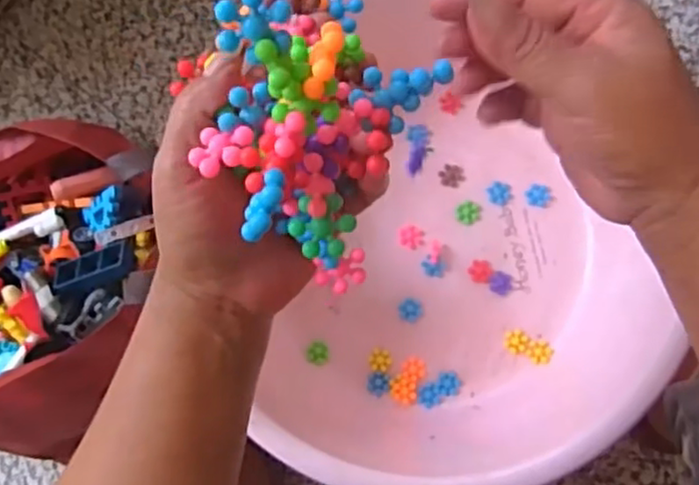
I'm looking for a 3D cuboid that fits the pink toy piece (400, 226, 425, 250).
[{"bbox_3d":[0.071,-0.006,0.755,0.028,0.004,0.024,25,83,7],"label":"pink toy piece"}]

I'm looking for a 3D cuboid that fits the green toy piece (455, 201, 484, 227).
[{"bbox_3d":[0.136,-0.034,0.758,0.031,0.004,0.027,-29,80,-1],"label":"green toy piece"}]

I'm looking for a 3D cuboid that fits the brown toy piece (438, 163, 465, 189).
[{"bbox_3d":[0.118,-0.076,0.768,0.027,0.004,0.029,-1,81,4],"label":"brown toy piece"}]

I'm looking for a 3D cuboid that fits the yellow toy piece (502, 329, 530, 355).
[{"bbox_3d":[0.183,0.108,0.730,0.027,0.004,0.025,-17,80,1],"label":"yellow toy piece"}]

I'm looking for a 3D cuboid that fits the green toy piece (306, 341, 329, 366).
[{"bbox_3d":[-0.035,0.123,0.745,0.025,0.004,0.026,-1,81,4],"label":"green toy piece"}]

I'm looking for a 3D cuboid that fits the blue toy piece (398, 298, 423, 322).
[{"bbox_3d":[0.068,0.076,0.746,0.025,0.004,0.027,-1,81,4],"label":"blue toy piece"}]

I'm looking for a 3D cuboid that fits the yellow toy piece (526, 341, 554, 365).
[{"bbox_3d":[0.207,0.119,0.725,0.027,0.004,0.025,-1,81,4],"label":"yellow toy piece"}]

